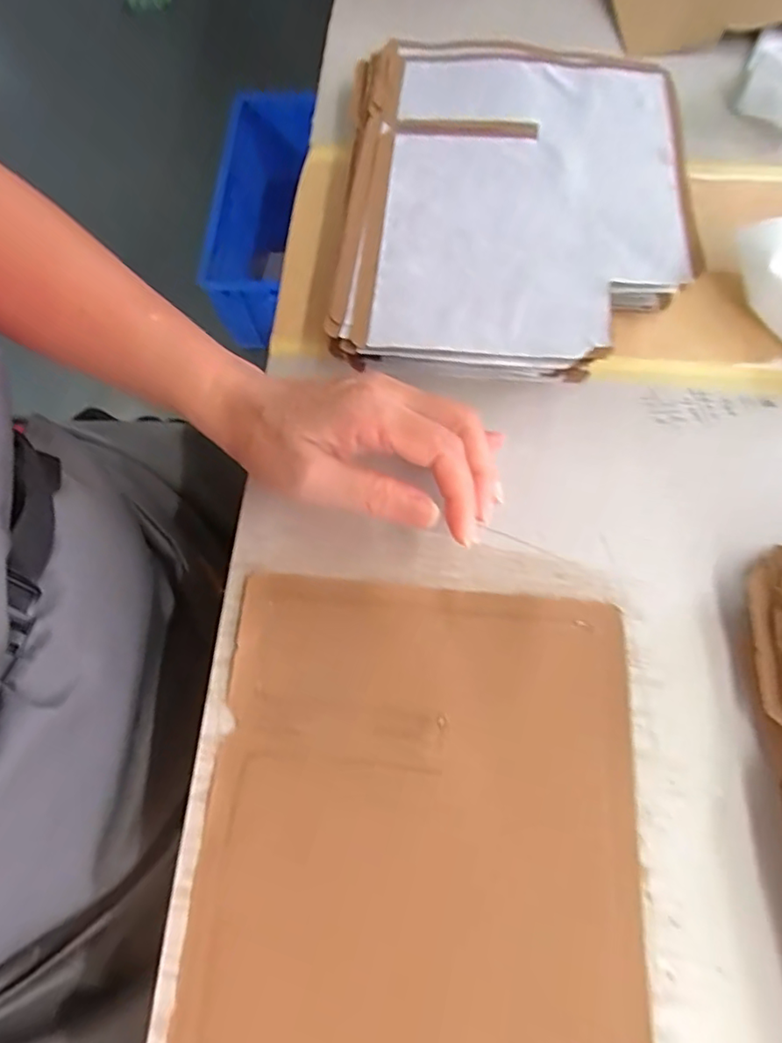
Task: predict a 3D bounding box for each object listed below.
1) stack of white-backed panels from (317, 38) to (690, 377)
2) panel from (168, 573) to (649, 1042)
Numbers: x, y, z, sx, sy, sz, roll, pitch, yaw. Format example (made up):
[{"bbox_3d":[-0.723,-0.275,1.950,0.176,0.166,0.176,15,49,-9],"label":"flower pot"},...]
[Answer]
[{"bbox_3d":[0.077,-0.203,0.375,0.207,0.047,0.259,4,69,4],"label":"stack of white-backed panels"},{"bbox_3d":[0.012,0.149,0.262,0.190,0.005,0.240,4,70,3],"label":"panel"}]

